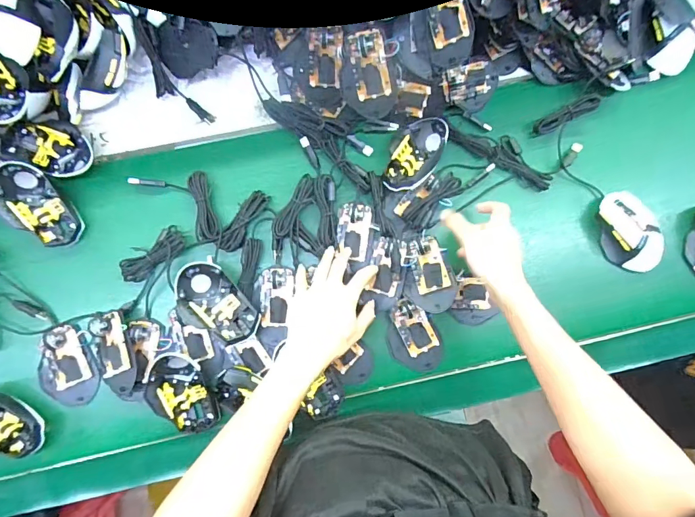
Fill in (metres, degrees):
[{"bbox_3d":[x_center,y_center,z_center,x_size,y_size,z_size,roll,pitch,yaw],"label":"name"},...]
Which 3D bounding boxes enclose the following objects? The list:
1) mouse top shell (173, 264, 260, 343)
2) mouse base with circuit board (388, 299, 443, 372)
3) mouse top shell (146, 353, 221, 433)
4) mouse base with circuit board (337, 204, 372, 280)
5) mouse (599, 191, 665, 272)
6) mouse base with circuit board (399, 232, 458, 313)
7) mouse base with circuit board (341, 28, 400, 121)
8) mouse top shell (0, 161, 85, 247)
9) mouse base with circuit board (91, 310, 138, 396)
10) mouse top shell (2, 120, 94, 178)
[{"bbox_3d":[-0.172,0.059,0.554,0.120,0.045,0.068,38,88,3],"label":"mouse top shell"},{"bbox_3d":[0.094,0.112,0.585,0.070,0.017,0.104,-25,86,0],"label":"mouse base with circuit board"},{"bbox_3d":[-0.216,0.180,0.548,0.067,0.041,0.109,-30,86,-1],"label":"mouse top shell"},{"bbox_3d":[0.011,-0.029,0.579,0.048,0.023,0.093,0,86,1],"label":"mouse base with circuit board"},{"bbox_3d":[0.406,-0.038,0.598,0.067,0.043,0.123,-19,86,0],"label":"mouse"},{"bbox_3d":[0.110,0.020,0.579,0.068,0.023,0.111,-21,83,13],"label":"mouse base with circuit board"},{"bbox_3d":[0.026,-0.237,0.544,0.068,0.112,0.021,-8,45,22],"label":"mouse base with circuit board"},{"bbox_3d":[-0.417,-0.069,0.554,0.123,0.038,0.071,46,72,-14],"label":"mouse top shell"},{"bbox_3d":[-0.310,0.126,0.549,0.056,0.015,0.106,-15,91,12],"label":"mouse base with circuit board"},{"bbox_3d":[-0.404,-0.152,0.566,0.109,0.032,0.071,22,87,2],"label":"mouse top shell"}]

